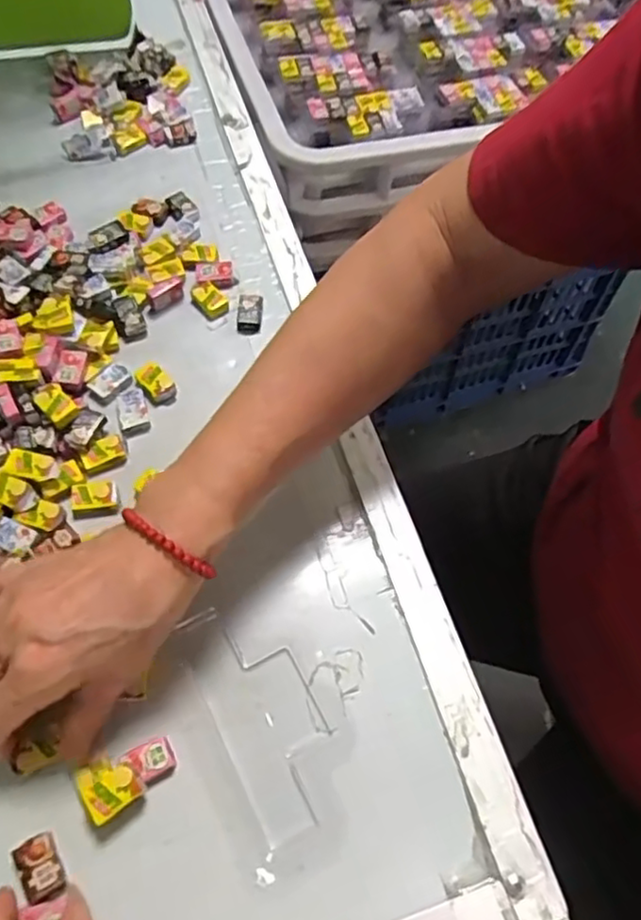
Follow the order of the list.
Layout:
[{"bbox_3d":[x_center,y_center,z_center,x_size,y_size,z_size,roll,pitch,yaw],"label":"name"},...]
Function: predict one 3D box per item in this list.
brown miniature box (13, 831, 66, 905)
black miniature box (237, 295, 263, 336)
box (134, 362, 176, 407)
[{"bbox_3d":[-0.129,0.187,0.309,0.019,0.007,0.027,-25,67,-15],"label":"brown miniature box"},{"bbox_3d":[-0.050,-0.102,0.468,0.017,0.010,0.032,3,63,-1],"label":"black miniature box"},{"bbox_3d":[-0.107,-0.050,0.436,0.019,0.006,0.034,-30,68,-17],"label":"box"}]

